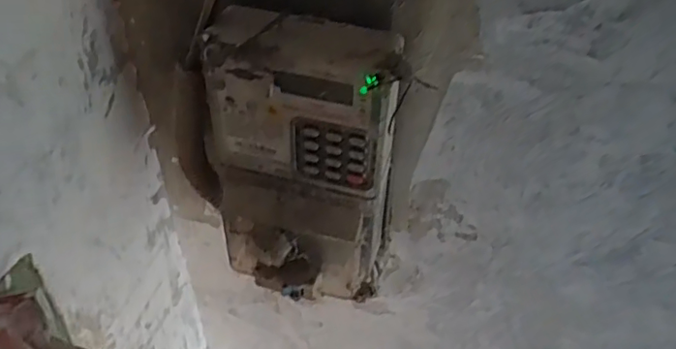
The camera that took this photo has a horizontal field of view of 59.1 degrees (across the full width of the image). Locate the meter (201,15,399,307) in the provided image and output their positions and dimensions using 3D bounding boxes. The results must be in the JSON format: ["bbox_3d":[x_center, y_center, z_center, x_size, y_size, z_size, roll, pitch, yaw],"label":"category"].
[{"bbox_3d":[-0.023,0.001,0.383,0.116,0.192,0.066,4,44,3],"label":"meter"}]

